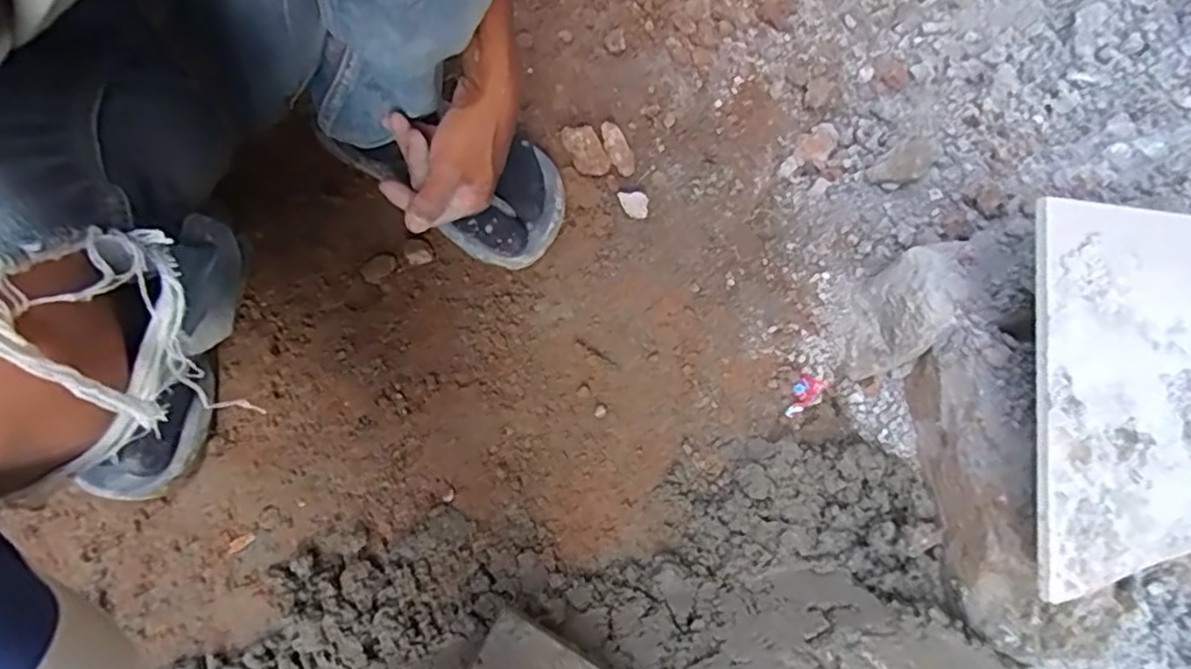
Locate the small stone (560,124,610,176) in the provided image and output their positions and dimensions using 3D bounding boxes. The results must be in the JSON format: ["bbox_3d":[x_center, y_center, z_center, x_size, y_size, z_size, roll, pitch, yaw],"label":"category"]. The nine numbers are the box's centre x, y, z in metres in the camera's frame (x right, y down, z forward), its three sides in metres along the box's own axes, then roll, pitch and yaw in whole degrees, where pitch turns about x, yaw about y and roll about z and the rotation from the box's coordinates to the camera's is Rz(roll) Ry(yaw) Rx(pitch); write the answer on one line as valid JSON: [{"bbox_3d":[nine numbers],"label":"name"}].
[{"bbox_3d":[-0.009,-0.171,0.620,0.030,0.026,0.049,-26,71,-8],"label":"small stone"}]

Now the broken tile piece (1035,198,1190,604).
[{"bbox_3d":[0.420,0.037,0.436,0.329,0.012,0.224,1,88,-18],"label":"broken tile piece"}]

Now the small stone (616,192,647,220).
[{"bbox_3d":[0.034,-0.120,0.612,0.027,0.009,0.023,3,69,3],"label":"small stone"}]

